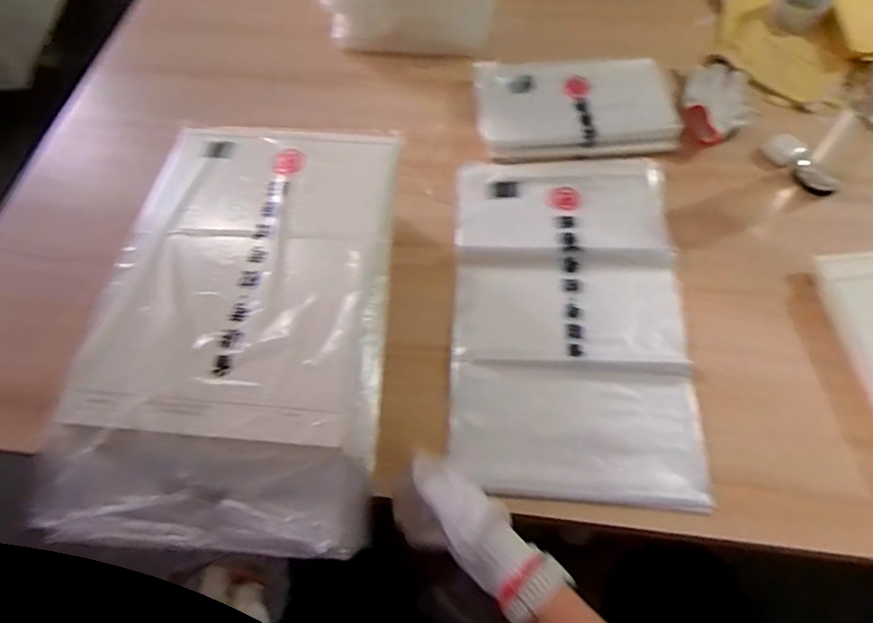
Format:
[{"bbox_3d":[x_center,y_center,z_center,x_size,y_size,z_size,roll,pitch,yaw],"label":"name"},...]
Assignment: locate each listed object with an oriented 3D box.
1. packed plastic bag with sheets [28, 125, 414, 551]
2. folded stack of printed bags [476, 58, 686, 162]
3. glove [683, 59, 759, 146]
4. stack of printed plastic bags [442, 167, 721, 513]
[{"bbox_3d":[-0.194,-0.018,0.582,0.286,0.057,0.495,1,62,4],"label":"packed plastic bag with sheets"},{"bbox_3d":[0.223,-0.334,0.898,0.302,0.041,0.212,-2,61,1],"label":"folded stack of printed bags"},{"bbox_3d":[0.457,-0.346,0.886,0.108,0.044,0.206,19,63,12],"label":"glove"},{"bbox_3d":[0.172,-0.008,0.721,0.288,0.025,0.489,2,62,5],"label":"stack of printed plastic bags"}]

